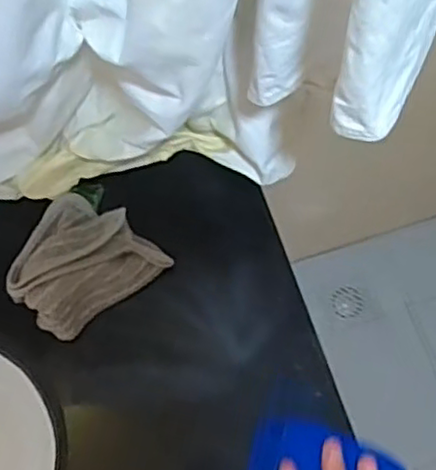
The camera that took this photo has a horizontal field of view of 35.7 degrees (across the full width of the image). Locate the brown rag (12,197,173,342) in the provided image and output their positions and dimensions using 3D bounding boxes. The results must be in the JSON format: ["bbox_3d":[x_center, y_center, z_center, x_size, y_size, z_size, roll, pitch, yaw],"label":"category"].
[{"bbox_3d":[-0.120,0.021,0.572,0.107,0.042,0.117,44,76,12],"label":"brown rag"}]

